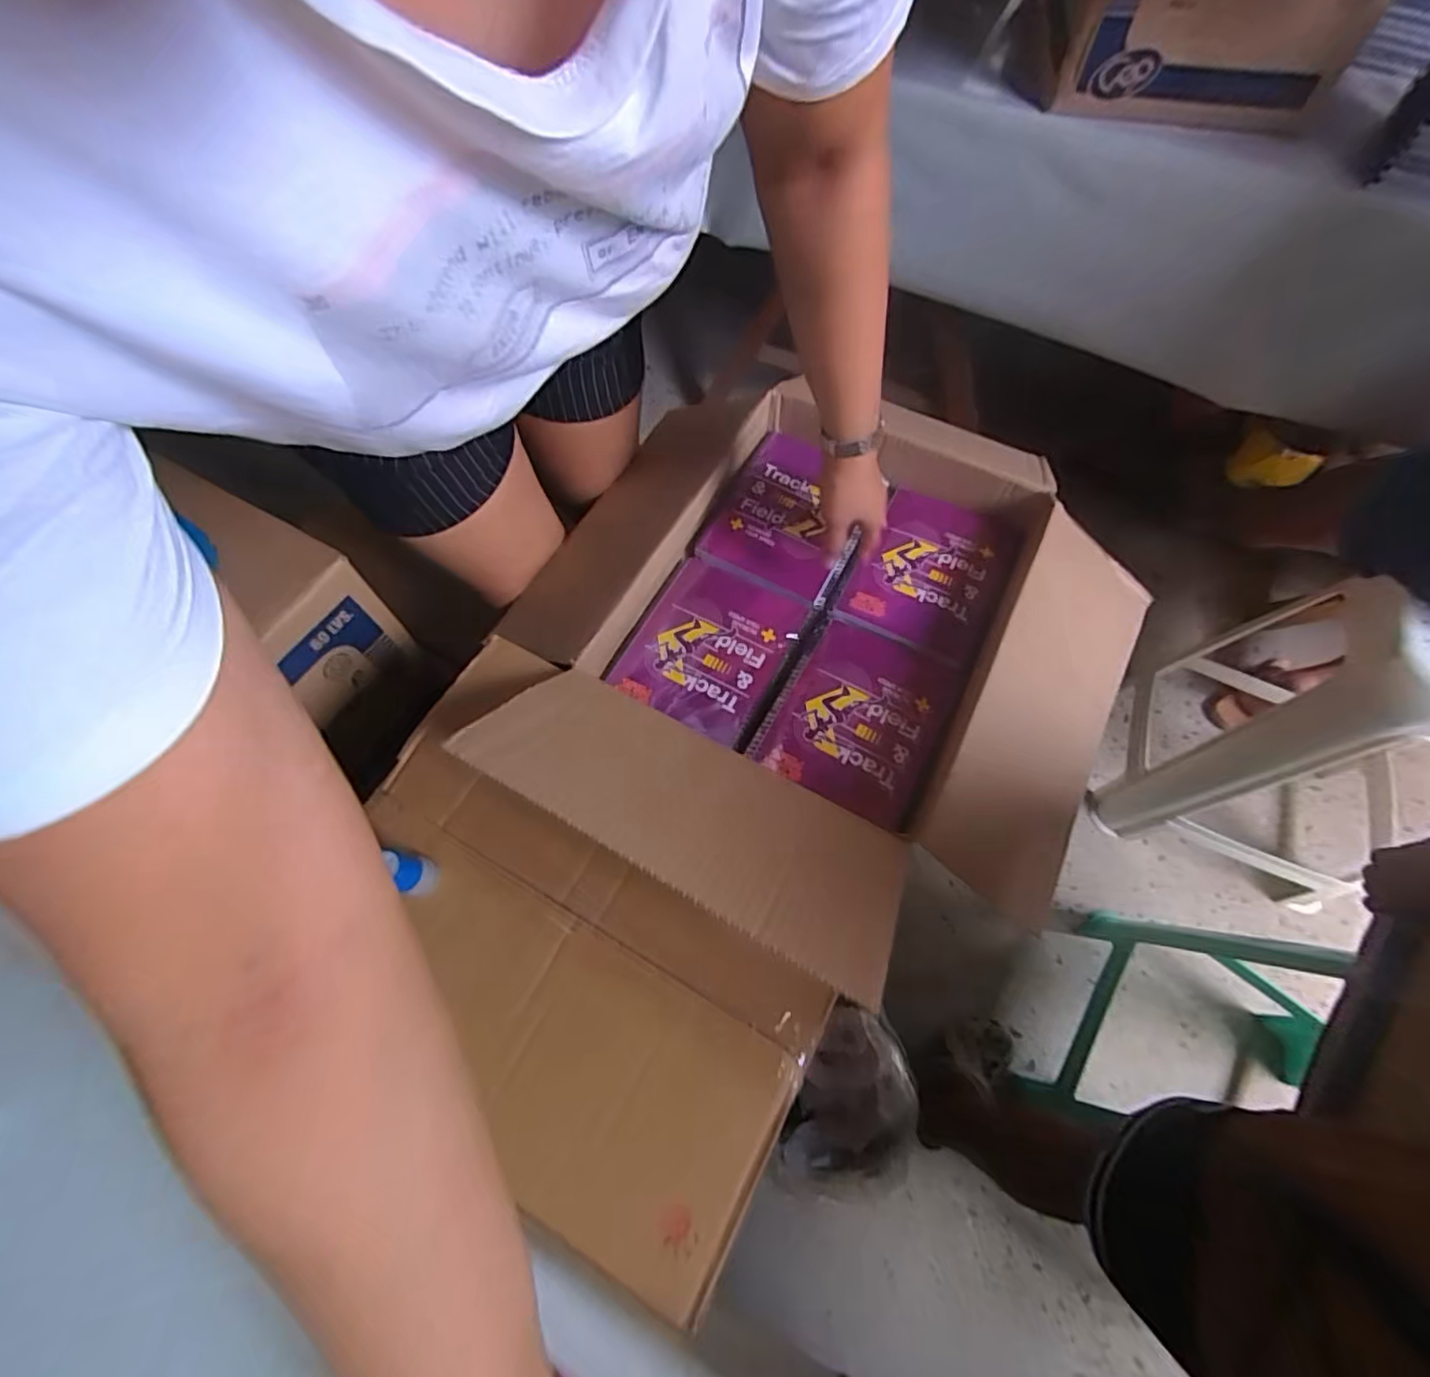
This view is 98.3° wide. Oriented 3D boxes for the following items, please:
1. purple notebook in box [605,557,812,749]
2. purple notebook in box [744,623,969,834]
[{"bbox_3d":[-0.005,-0.045,0.671,0.155,0.024,0.192,26,65,10],"label":"purple notebook in box"},{"bbox_3d":[0.143,0.021,0.624,0.158,0.028,0.190,28,72,7],"label":"purple notebook in box"}]

